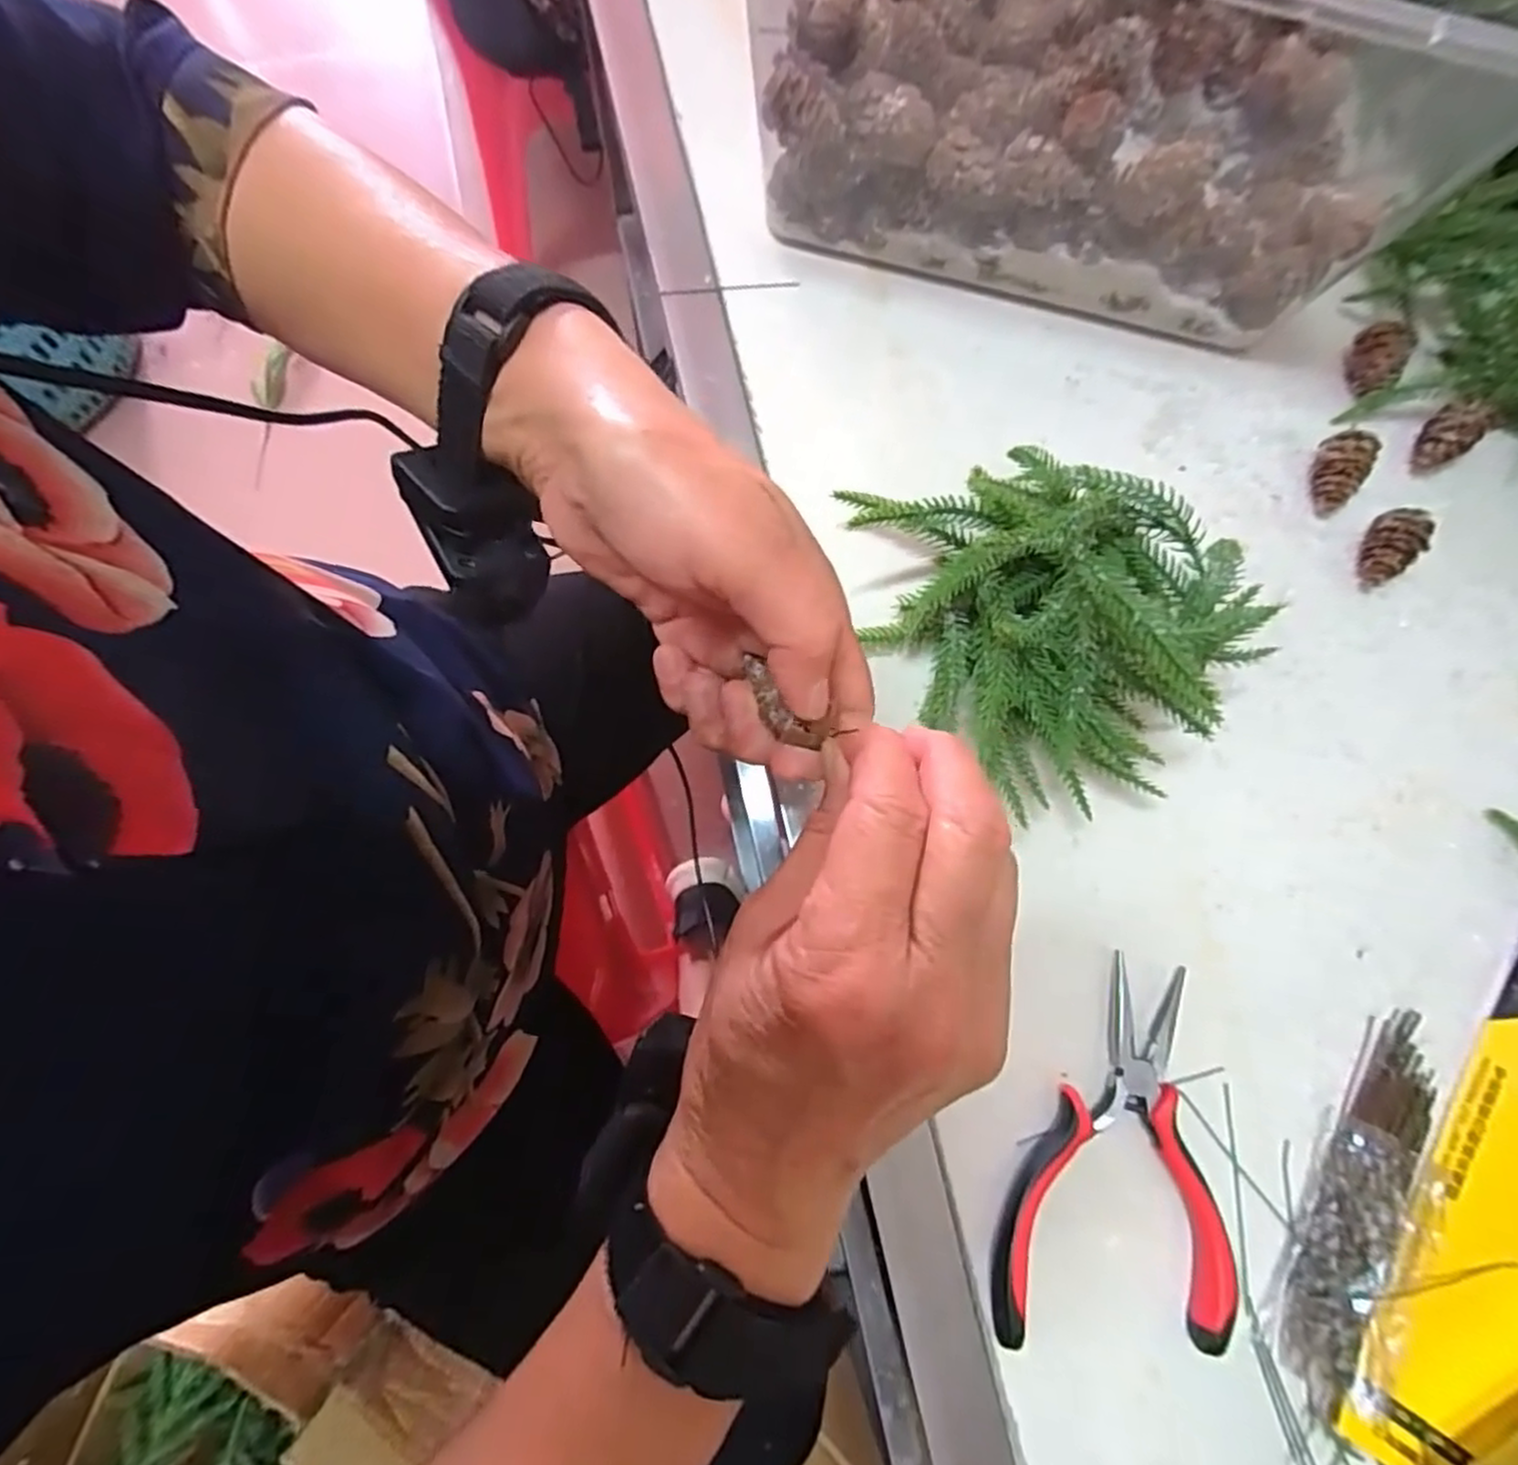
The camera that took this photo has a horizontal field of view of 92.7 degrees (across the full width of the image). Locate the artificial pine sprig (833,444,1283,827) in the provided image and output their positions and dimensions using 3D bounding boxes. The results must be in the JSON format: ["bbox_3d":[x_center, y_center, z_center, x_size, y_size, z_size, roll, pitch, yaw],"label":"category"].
[{"bbox_3d":[0.109,-0.045,0.281,0.111,0.080,0.147,-40,81,-9],"label":"artificial pine sprig"}]

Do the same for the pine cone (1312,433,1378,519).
[{"bbox_3d":[0.264,-0.118,0.331,0.023,0.024,0.029,32,79,5],"label":"pine cone"}]

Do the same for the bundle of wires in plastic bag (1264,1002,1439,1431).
[{"bbox_3d":[0.228,0.177,0.271,0.038,0.010,0.141,31,78,5],"label":"bundle of wires in plastic bag"}]

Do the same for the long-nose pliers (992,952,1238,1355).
[{"bbox_3d":[0.129,0.155,0.271,0.081,0.013,0.128,3,77,-1],"label":"long-nose pliers"}]

